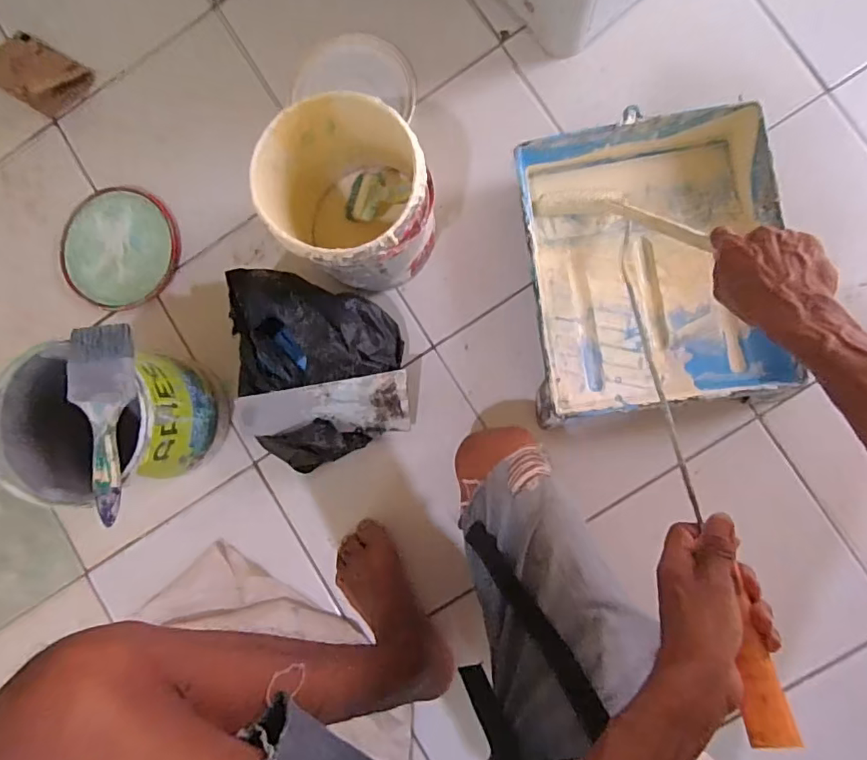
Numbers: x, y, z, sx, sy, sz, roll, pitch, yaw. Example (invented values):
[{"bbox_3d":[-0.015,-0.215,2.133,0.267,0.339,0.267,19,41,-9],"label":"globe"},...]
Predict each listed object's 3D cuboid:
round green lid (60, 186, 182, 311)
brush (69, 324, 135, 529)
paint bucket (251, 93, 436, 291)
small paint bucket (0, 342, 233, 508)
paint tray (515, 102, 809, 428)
[{"bbox_3d":[-0.453,-0.187,0.755,0.175,0.018,0.165,0,89,7],"label":"round green lid"},{"bbox_3d":[-0.351,0.045,0.554,0.074,0.015,0.203,0,88,6],"label":"brush"},{"bbox_3d":[-0.089,-0.205,0.628,0.172,0.199,0.162,0,89,7],"label":"paint bucket"},{"bbox_3d":[-0.391,0.050,0.664,0.190,0.199,0.172,0,90,7],"label":"small paint bucket"},{"bbox_3d":[0.265,-0.137,0.657,0.293,0.067,0.353,-6,89,7],"label":"paint tray"}]

